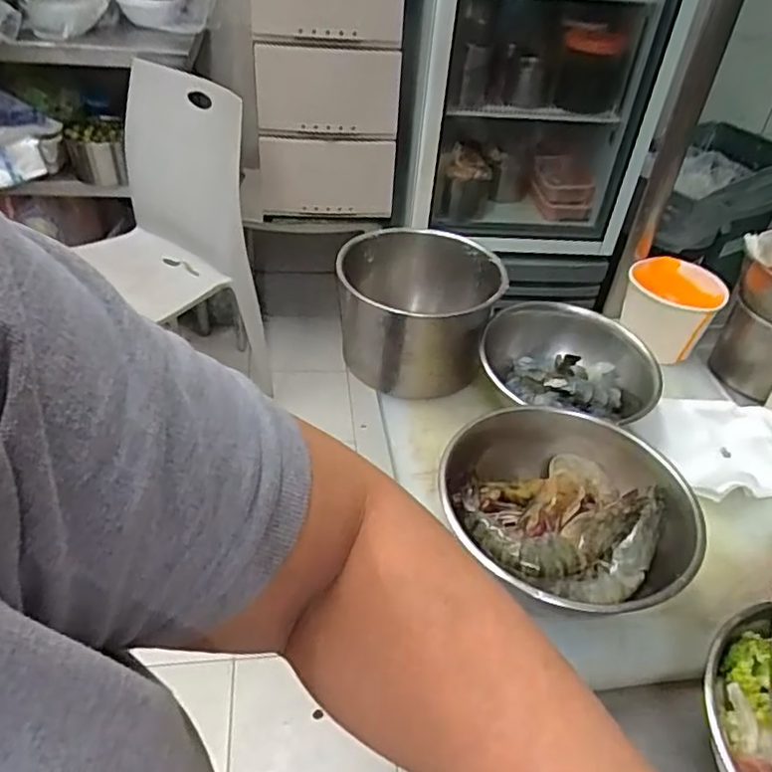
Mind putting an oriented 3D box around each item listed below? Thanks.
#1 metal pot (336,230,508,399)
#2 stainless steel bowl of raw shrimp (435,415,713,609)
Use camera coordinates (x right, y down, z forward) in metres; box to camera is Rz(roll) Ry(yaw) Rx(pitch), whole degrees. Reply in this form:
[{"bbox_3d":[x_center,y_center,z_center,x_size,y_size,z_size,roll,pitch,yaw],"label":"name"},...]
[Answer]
[{"bbox_3d":[0.029,-0.074,0.595,0.151,0.117,0.145,2,40,-6],"label":"metal pot"},{"bbox_3d":[0.124,0.093,0.443,0.157,0.079,0.167,4,40,-3],"label":"stainless steel bowl of raw shrimp"}]

